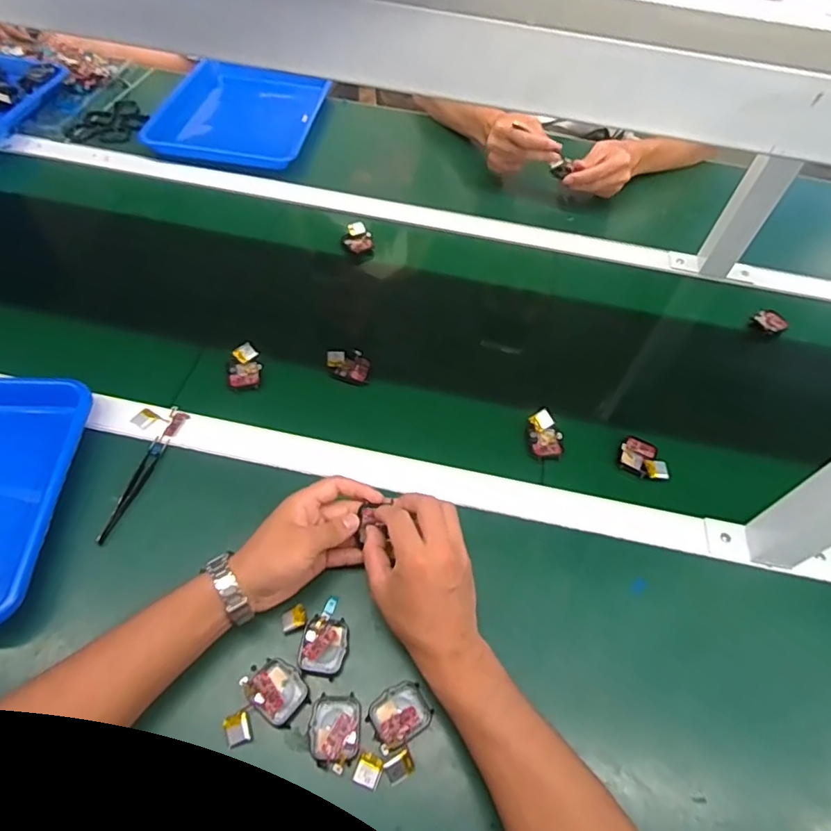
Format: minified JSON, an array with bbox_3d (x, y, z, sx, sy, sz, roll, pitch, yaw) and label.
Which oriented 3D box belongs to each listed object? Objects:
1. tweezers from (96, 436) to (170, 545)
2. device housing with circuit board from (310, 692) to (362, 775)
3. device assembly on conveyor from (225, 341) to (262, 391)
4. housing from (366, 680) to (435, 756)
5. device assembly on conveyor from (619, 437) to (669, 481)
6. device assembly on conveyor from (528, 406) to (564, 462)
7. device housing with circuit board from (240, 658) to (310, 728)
[{"bbox_3d":[-0.277,0.071,0.540,0.015,0.009,0.119,11,55,5],"label":"tweezers"},{"bbox_3d":[-0.063,0.247,0.430,0.037,0.010,0.051,3,55,-2],"label":"device housing with circuit board"},{"bbox_3d":[-0.197,-0.056,0.630,0.038,0.021,0.054,-13,57,-13],"label":"device assembly on conveyor"},{"bbox_3d":[-0.013,0.238,0.440,0.048,0.011,0.041,-27,61,-21],"label":"housing"},{"bbox_3d":[0.253,0.046,0.602,0.051,0.014,0.044,24,57,13],"label":"device assembly on conveyor"},{"bbox_3d":[0.145,0.020,0.606,0.036,0.016,0.056,2,55,-2],"label":"device assembly on conveyor"},{"bbox_3d":[-0.112,0.222,0.443,0.047,0.014,0.039,38,61,21],"label":"device housing with circuit board"}]

